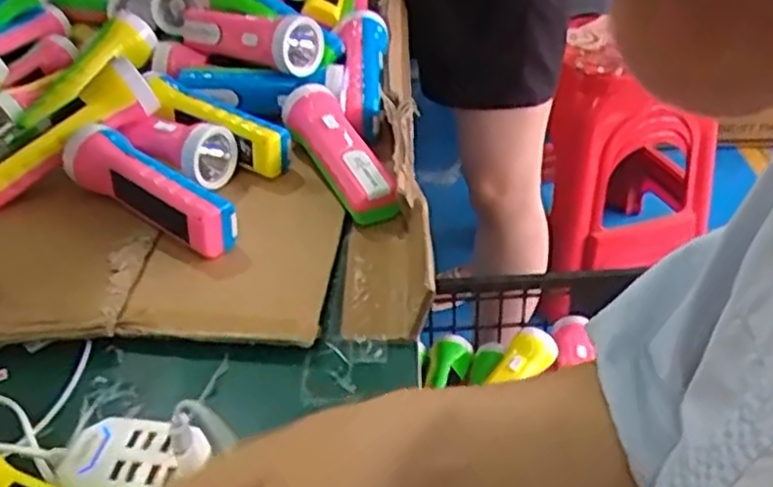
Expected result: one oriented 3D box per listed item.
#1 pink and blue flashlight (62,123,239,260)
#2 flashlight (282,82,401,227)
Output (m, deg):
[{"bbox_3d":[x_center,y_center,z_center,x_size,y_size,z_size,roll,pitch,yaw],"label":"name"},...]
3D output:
[{"bbox_3d":[-0.190,-0.045,0.600,0.168,0.059,0.047,27,45,34],"label":"pink and blue flashlight"},{"bbox_3d":[-0.042,-0.078,0.651,0.049,0.053,0.166,-17,38,-18],"label":"flashlight"}]

